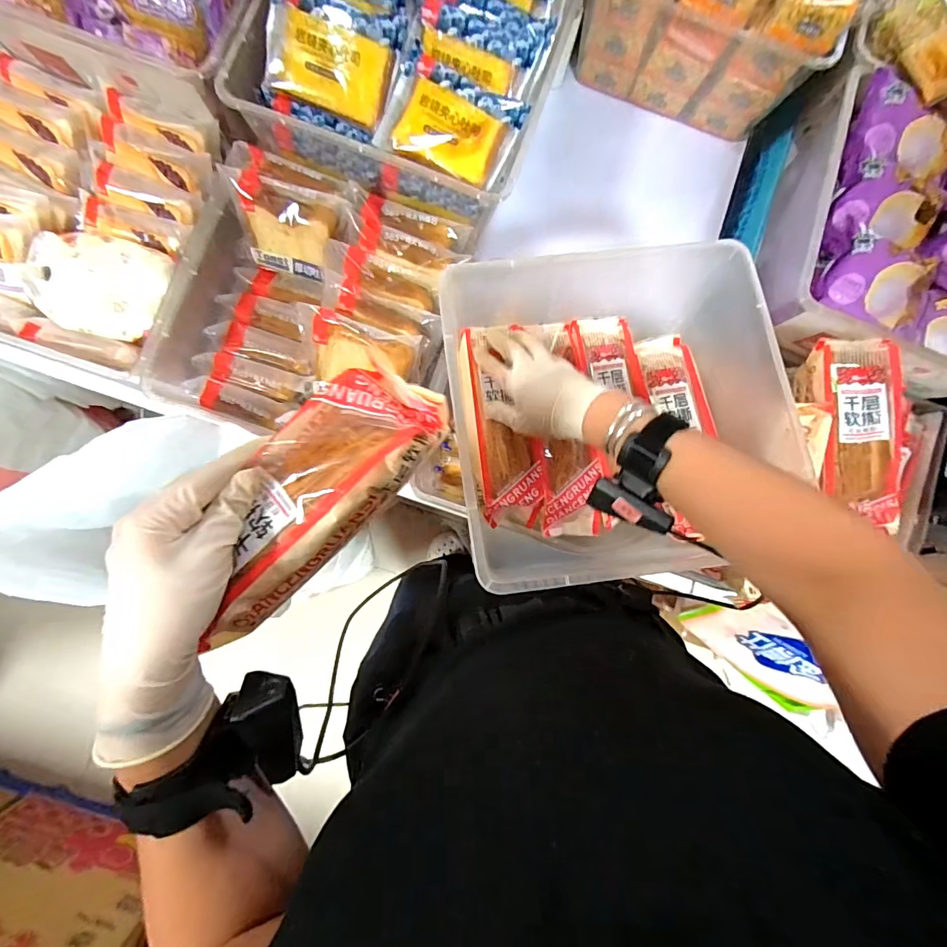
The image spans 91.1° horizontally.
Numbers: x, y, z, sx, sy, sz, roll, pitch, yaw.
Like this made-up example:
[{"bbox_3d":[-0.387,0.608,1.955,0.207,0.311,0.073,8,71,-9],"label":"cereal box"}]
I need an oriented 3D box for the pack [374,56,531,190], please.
[{"bbox_3d":[-0.023,-0.352,0.473,0.132,0.030,0.088,25,107,-3],"label":"pack"}]

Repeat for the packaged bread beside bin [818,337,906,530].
[{"bbox_3d":[0.387,-0.049,0.471,0.065,0.045,0.179,4,81,22],"label":"packaged bread beside bin"}]

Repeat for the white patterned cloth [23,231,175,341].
[{"bbox_3d":[-0.416,-0.210,0.497,0.142,0.035,0.108,12,83,-3],"label":"white patterned cloth"}]

